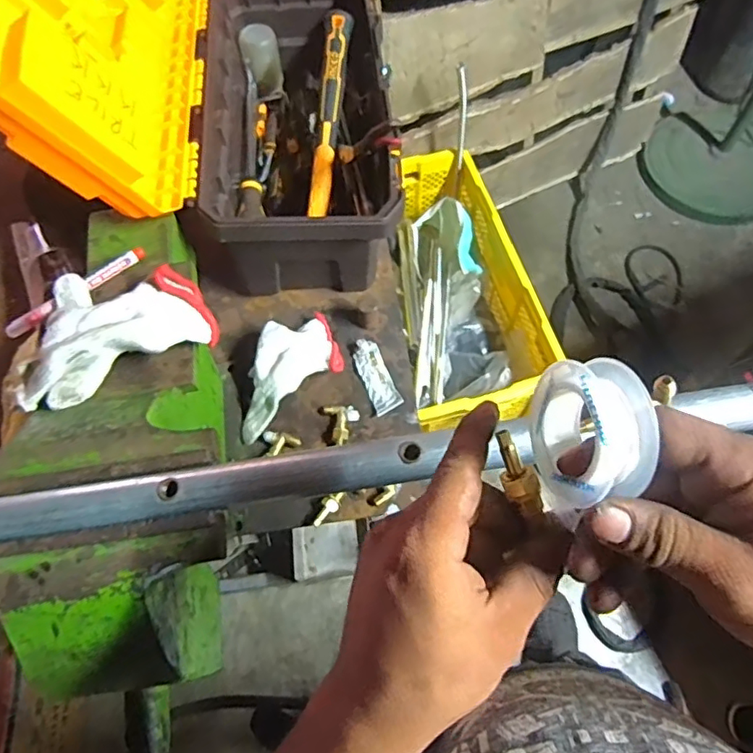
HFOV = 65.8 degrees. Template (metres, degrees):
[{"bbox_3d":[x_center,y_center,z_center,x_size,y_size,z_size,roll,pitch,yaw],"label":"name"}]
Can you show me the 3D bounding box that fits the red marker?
[{"bbox_3d":[-0.270,-0.077,0.527,0.136,0.012,0.019,-34,69,-13],"label":"red marker"}]

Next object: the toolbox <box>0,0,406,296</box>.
[{"bbox_3d":[-0.164,-0.351,0.660,0.342,0.322,0.446,-6,65,-1],"label":"toolbox"}]

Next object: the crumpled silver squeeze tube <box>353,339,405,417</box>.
[{"bbox_3d":[0.000,0.000,0.681,0.033,0.015,0.090,-22,67,-8],"label":"crumpled silver squeeze tube"}]

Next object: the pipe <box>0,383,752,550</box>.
[{"bbox_3d":[-0.163,0.085,0.386,0.881,0.023,0.030,-8,65,-2],"label":"pipe"}]

